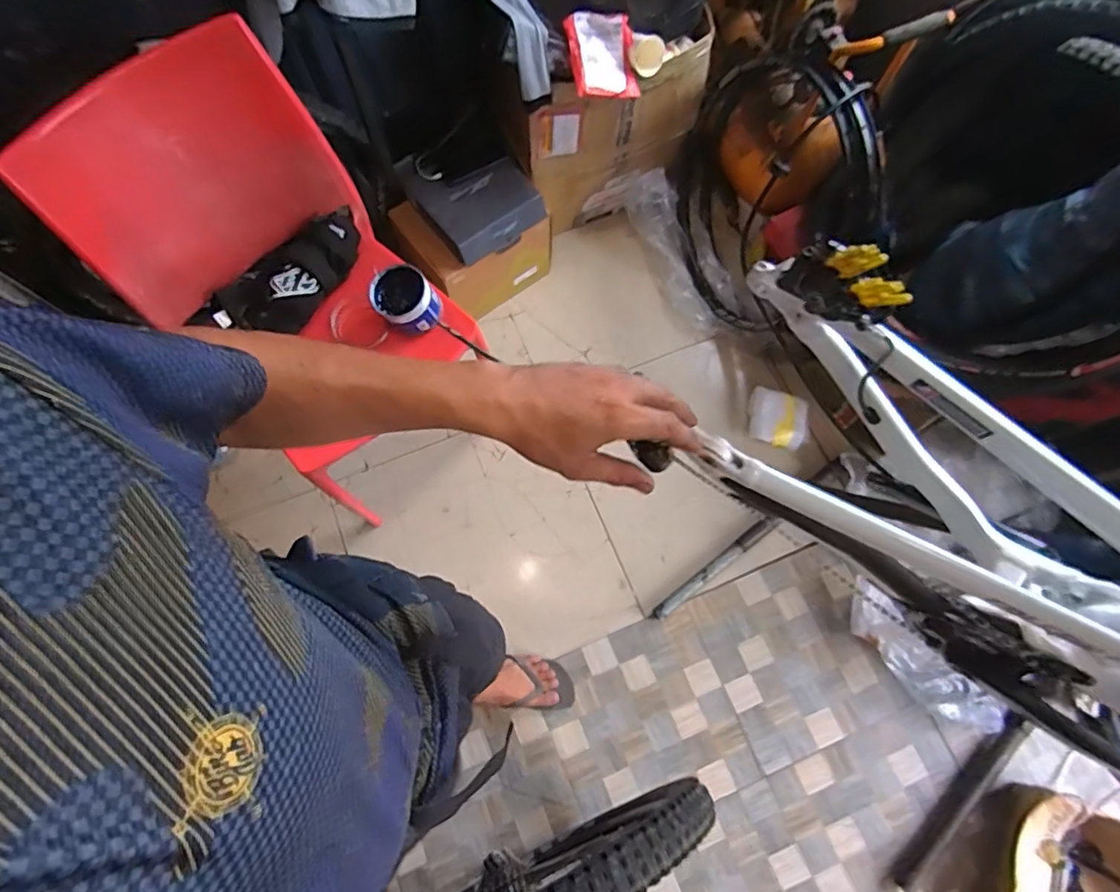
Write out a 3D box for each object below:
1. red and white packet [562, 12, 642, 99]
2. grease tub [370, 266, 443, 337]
[{"bbox_3d":[0.081,-0.779,1.182,0.135,0.032,0.157,-17,104,-14],"label":"red and white packet"},{"bbox_3d":[-0.277,-0.257,1.048,0.106,0.091,0.096,27,74,8],"label":"grease tub"}]

